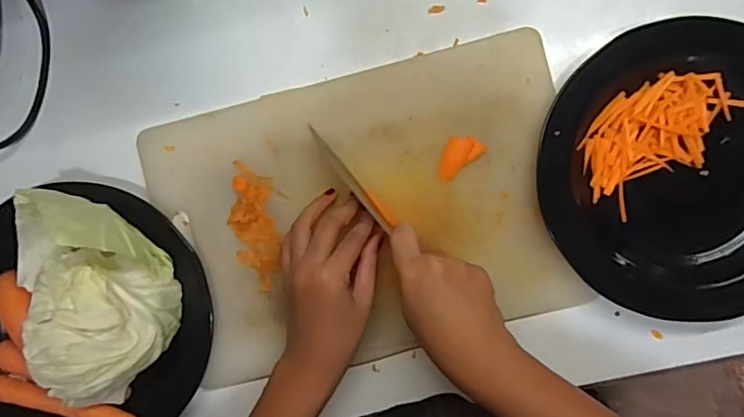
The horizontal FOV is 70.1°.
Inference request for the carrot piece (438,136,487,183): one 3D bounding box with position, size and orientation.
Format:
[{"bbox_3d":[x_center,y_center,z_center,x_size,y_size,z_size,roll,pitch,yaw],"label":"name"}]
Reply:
[{"bbox_3d":[0.069,-0.044,0.433,0.043,0.004,0.026,-39,88,2],"label":"carrot piece"}]

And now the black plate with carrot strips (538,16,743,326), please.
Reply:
[{"bbox_3d":[0.245,-0.029,0.418,0.217,0.029,0.220,0,90,3],"label":"black plate with carrot strips"}]

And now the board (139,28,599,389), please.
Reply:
[{"bbox_3d":[-0.005,0.002,0.443,0.333,0.020,0.230,-14,89,6],"label":"board"}]

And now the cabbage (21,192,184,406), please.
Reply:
[{"bbox_3d":[-0.218,0.065,0.411,0.109,0.096,0.160,-28,89,2],"label":"cabbage"}]

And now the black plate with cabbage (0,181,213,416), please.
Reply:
[{"bbox_3d":[-0.248,0.098,0.414,0.216,0.092,0.211,0,90,3],"label":"black plate with cabbage"}]

